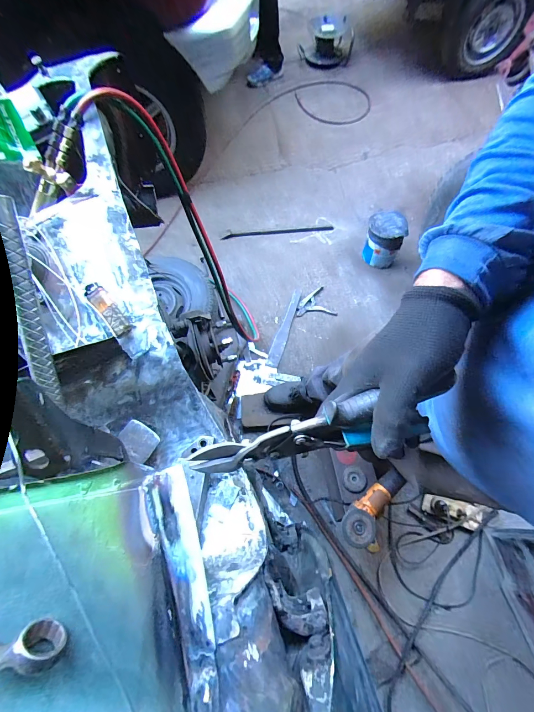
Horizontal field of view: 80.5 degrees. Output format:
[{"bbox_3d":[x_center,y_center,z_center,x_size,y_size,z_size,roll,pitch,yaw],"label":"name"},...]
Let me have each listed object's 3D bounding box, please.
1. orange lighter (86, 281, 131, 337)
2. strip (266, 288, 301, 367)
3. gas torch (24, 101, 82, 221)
[{"bbox_3d":[-0.201,-0.059,0.399,0.022,0.010,0.077,-37,84,-12],"label":"orange lighter"},{"bbox_3d":[0.089,-0.140,1.501,0.056,0.007,0.429,18,71,9],"label":"strip"},{"bbox_3d":[-0.327,-0.308,0.491,0.063,0.043,0.157,27,100,14],"label":"gas torch"}]

